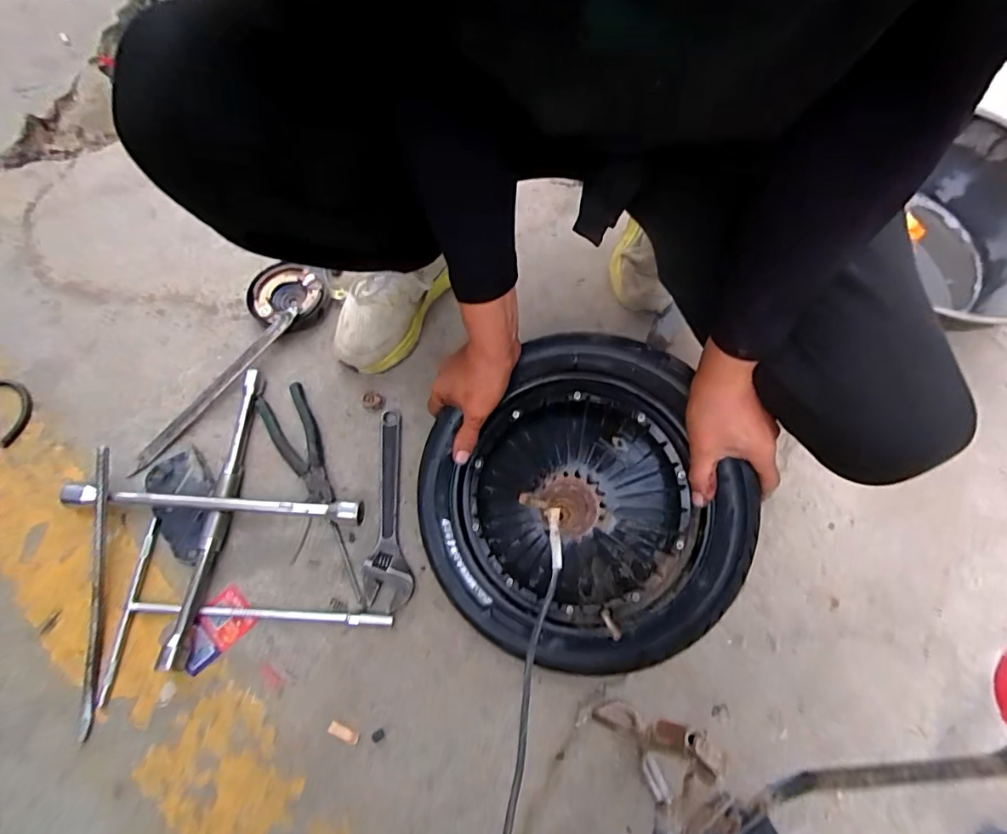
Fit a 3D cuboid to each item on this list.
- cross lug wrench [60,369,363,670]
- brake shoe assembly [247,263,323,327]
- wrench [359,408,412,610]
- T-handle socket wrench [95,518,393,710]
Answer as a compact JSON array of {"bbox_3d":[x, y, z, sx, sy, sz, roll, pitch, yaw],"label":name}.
[{"bbox_3d":[-0.336,0.102,0.599,0.246,0.037,0.251,-38,75,-12],"label":"cross lug wrench"},{"bbox_3d":[-0.308,-0.173,0.717,0.097,0.029,0.105,0,71,0],"label":"brake shoe assembly"},{"bbox_3d":[-0.149,0.106,0.623,0.055,0.015,0.242,-7,71,-3],"label":"wrench"},{"bbox_3d":[-0.272,0.221,0.560,0.290,0.022,0.184,3,71,1],"label":"T-handle socket wrench"}]

